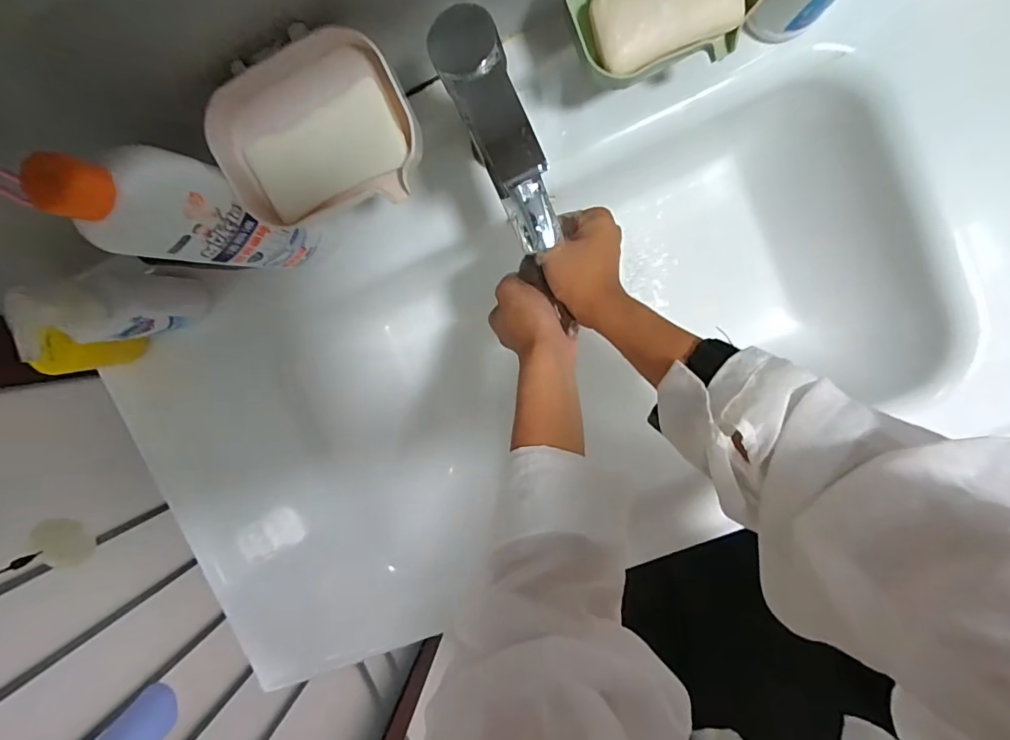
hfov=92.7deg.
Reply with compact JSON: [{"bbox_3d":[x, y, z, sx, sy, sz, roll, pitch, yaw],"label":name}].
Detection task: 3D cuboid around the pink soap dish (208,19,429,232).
[{"bbox_3d":[-0.128,-0.162,0.330,0.128,0.038,0.104,-17,111,3],"label":"pink soap dish"}]

